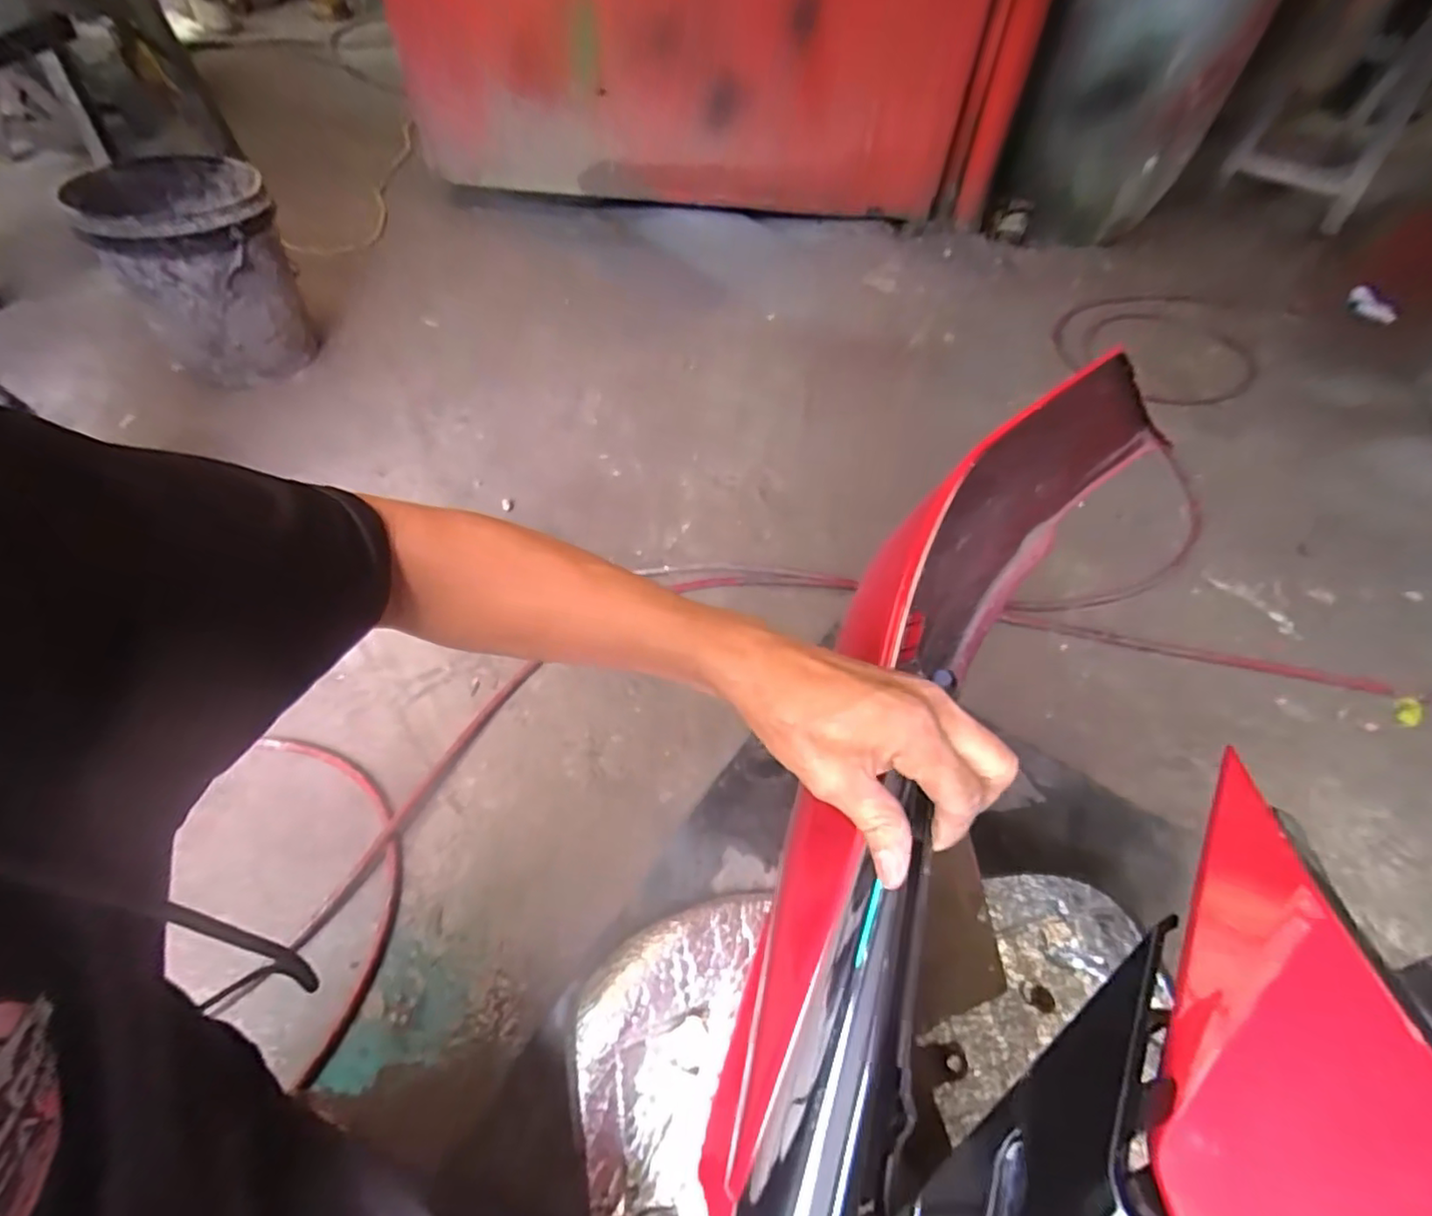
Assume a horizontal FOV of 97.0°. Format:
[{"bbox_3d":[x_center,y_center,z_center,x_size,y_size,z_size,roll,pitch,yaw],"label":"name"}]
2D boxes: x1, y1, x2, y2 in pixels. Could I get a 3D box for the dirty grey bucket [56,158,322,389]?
[{"bbox_3d":[-0.922,-0.617,1.171,0.259,0.291,0.276,1,52,-2],"label":"dirty grey bucket"}]

